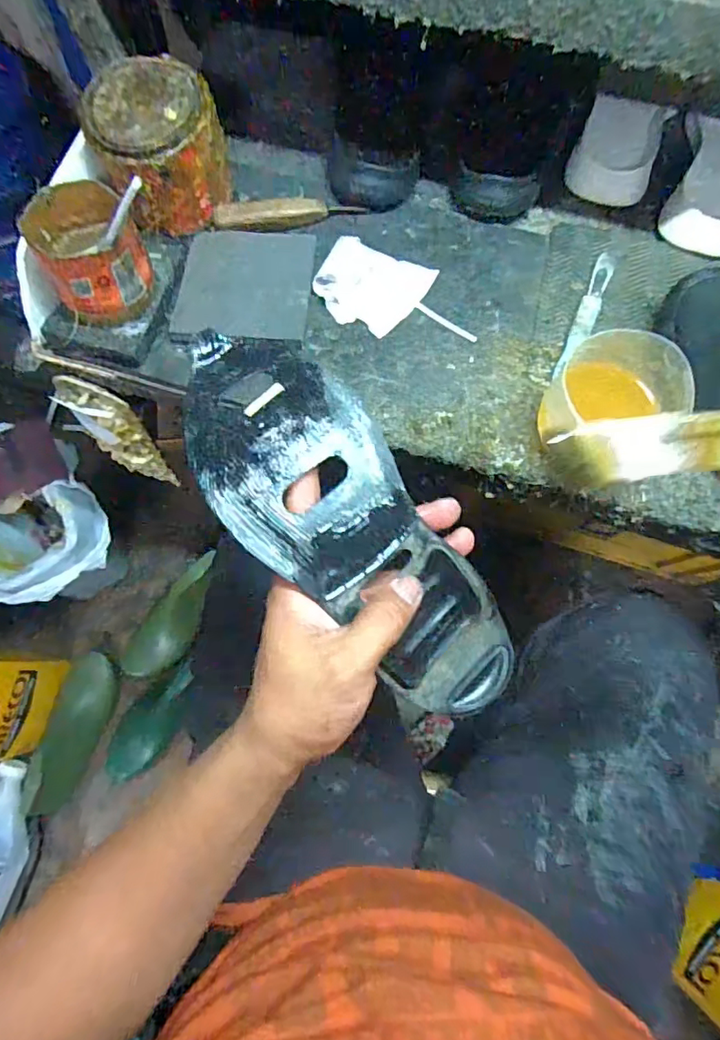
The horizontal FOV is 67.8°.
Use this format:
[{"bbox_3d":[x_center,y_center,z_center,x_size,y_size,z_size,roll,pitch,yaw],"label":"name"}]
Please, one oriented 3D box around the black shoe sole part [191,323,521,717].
[{"bbox_3d":[-0.001,0.012,0.297,0.093,0.042,0.253,-44,105,-10],"label":"black shoe sole part"}]

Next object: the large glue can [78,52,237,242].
[{"bbox_3d":[-0.172,-0.326,0.474,0.108,0.085,0.100,0,75,0],"label":"large glue can"}]

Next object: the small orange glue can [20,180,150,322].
[{"bbox_3d":[-0.220,-0.221,0.440,0.081,0.070,0.087,0,75,0],"label":"small orange glue can"}]

